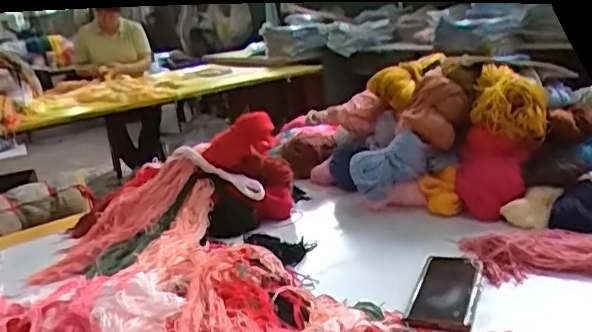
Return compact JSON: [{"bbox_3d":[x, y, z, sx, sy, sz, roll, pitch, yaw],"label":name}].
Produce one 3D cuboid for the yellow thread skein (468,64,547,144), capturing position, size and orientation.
[{"bbox_3d":[0.348,-0.102,0.939,0.114,0.104,0.101,-1,17,18],"label":"yellow thread skein"}]

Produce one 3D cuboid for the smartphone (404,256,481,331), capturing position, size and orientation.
[{"bbox_3d":[0.183,0.152,0.703,0.074,0.013,0.160,0,17,22],"label":"smartphone"}]

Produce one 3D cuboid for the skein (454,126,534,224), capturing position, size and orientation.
[{"bbox_3d":[0.317,0.014,0.940,0.110,0.152,0.058,5,-9,32],"label":"skein"}]

